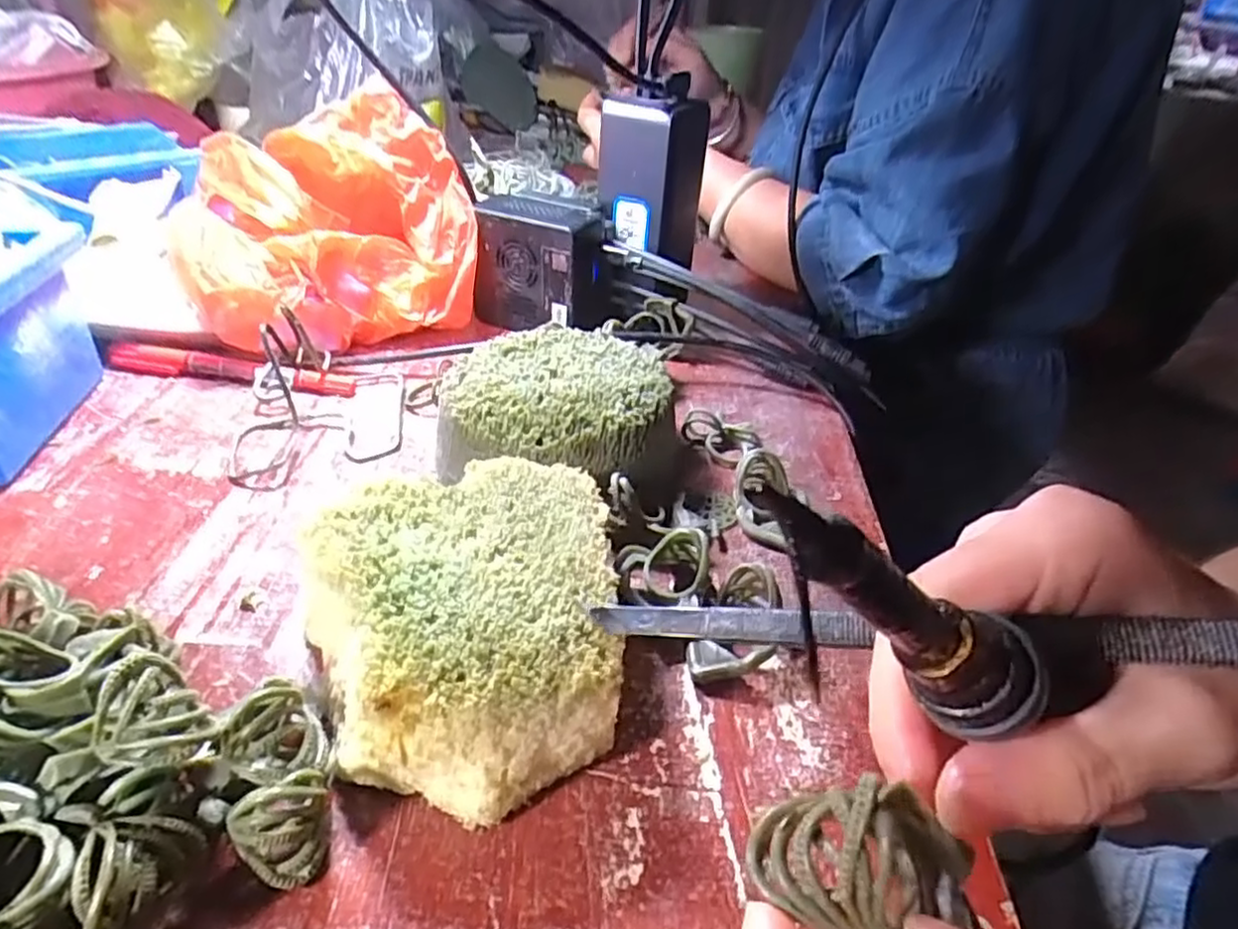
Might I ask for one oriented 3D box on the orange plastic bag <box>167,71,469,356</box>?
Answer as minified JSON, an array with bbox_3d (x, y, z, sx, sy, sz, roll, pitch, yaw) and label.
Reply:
[{"bbox_3d":[-0.172,-0.136,0.416,0.158,0.115,0.112,-14,39,-23],"label":"orange plastic bag"}]

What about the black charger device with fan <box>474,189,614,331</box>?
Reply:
[{"bbox_3d":[-0.045,-0.123,0.439,0.081,0.073,0.046,16,37,17],"label":"black charger device with fan"}]

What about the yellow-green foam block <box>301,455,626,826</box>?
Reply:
[{"bbox_3d":[-0.046,0.049,0.225,0.089,0.043,0.108,-8,37,-15],"label":"yellow-green foam block"}]

